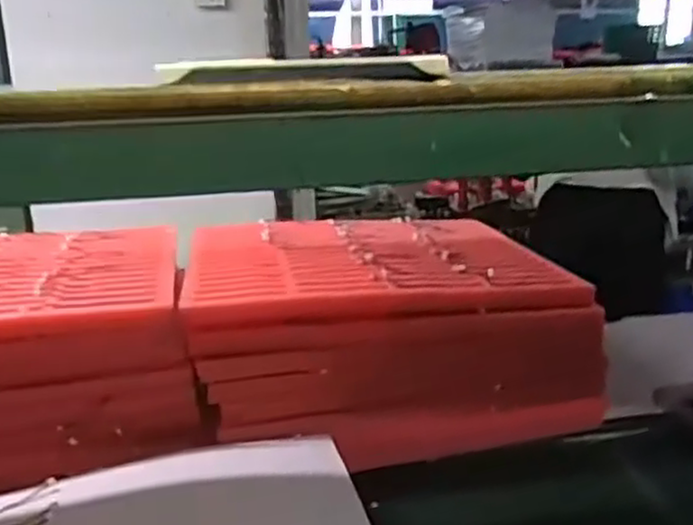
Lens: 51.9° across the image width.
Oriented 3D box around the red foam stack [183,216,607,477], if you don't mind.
[{"bbox_3d":[0.039,0.093,1.026,0.508,0.227,0.392,-4,16,-11],"label":"red foam stack"}]

